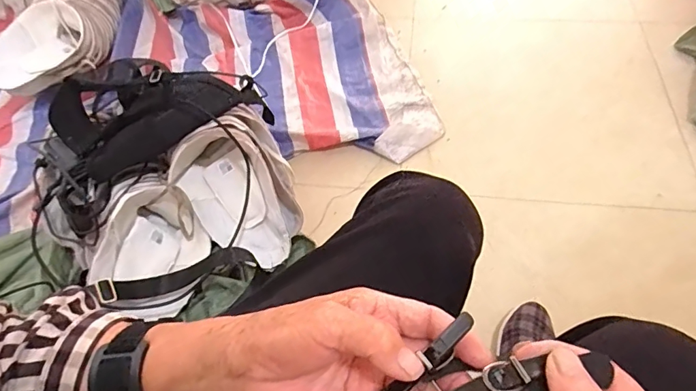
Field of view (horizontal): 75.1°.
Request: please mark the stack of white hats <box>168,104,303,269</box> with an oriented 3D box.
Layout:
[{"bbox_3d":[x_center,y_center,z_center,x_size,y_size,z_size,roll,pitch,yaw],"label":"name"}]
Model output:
[{"bbox_3d":[-0.192,-0.030,0.806,0.187,0.159,0.211,-38,61,-20],"label":"stack of white hats"}]

